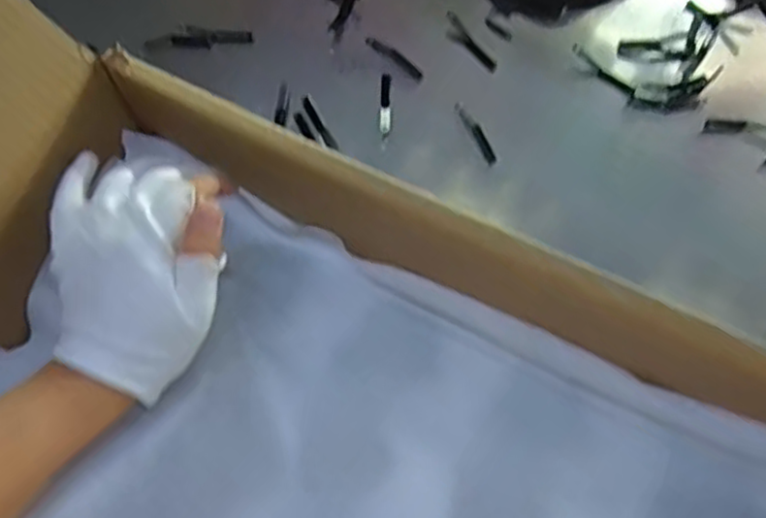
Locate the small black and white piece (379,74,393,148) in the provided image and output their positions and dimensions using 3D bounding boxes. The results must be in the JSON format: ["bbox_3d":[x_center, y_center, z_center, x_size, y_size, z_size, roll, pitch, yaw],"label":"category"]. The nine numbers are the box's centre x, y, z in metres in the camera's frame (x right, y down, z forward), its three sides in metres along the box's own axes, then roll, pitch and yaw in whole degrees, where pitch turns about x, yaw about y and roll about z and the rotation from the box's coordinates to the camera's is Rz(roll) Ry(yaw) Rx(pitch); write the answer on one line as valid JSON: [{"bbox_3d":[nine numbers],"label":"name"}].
[{"bbox_3d":[0.002,-0.103,0.494,0.008,0.007,0.054,-1,67,1],"label":"small black and white piece"}]

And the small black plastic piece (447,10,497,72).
[{"bbox_3d":[0.061,-0.153,0.511,0.014,0.006,0.053,-34,70,-13],"label":"small black plastic piece"}]

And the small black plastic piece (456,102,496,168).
[{"bbox_3d":[0.063,-0.086,0.486,0.009,0.009,0.052,-21,68,-8],"label":"small black plastic piece"}]

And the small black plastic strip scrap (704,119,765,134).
[{"bbox_3d":[0.243,-0.088,0.485,0.050,0.007,0.010,8,67,4],"label":"small black plastic strip scrap"}]

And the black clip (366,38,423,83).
[{"bbox_3d":[0.009,-0.143,0.514,0.053,0.004,0.011,42,73,17],"label":"black clip"}]

